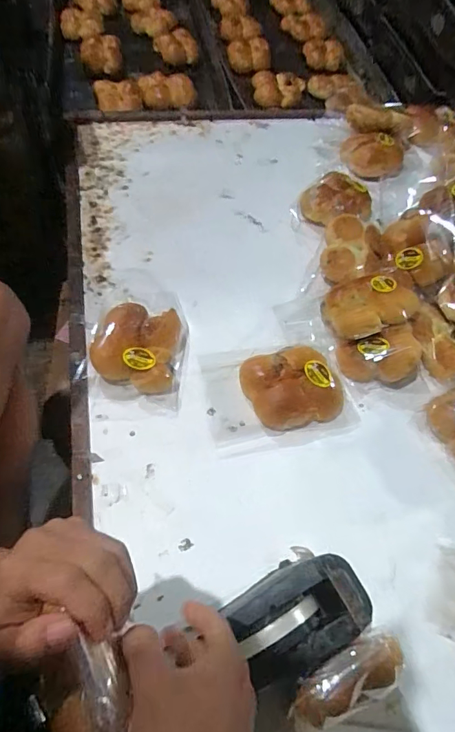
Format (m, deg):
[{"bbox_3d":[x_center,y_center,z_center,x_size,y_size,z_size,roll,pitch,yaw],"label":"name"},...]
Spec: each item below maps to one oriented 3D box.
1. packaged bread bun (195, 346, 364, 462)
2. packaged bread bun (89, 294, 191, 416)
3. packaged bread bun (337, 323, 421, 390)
[{"bbox_3d":[0.069,0.030,0.588,0.192,0.040,0.140,-8,62,-8],"label":"packaged bread bun"},{"bbox_3d":[-0.118,-0.031,0.607,0.125,0.048,0.193,-5,61,-6],"label":"packaged bread bun"},{"bbox_3d":[0.208,-0.009,0.619,0.105,0.067,0.066,-9,62,-9],"label":"packaged bread bun"}]

